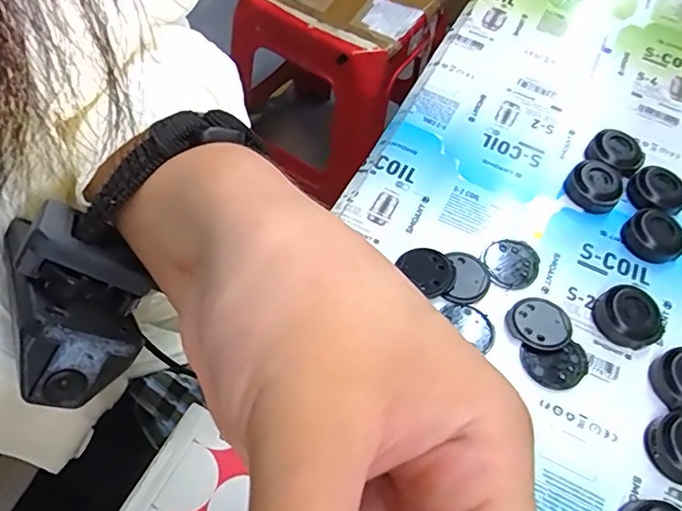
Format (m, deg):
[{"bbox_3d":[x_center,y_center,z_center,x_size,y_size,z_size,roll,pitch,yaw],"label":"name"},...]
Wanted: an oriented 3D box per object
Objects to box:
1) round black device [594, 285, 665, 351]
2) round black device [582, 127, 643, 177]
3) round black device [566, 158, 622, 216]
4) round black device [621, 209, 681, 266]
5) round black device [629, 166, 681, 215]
[{"bbox_3d":[0.142,0.031,0.274,0.026,0.012,0.031,-29,65,-20],"label":"round black device"},{"bbox_3d":[0.163,-0.060,0.331,0.031,0.016,0.031,33,61,15],"label":"round black device"},{"bbox_3d":[0.144,-0.040,0.316,0.024,0.015,0.032,1,58,-4],"label":"round black device"},{"bbox_3d":[0.170,-0.010,0.301,0.029,0.012,0.030,2,58,-3],"label":"round black device"},{"bbox_3d":[0.181,-0.035,0.316,0.027,0.013,0.030,-39,68,-24],"label":"round black device"}]

